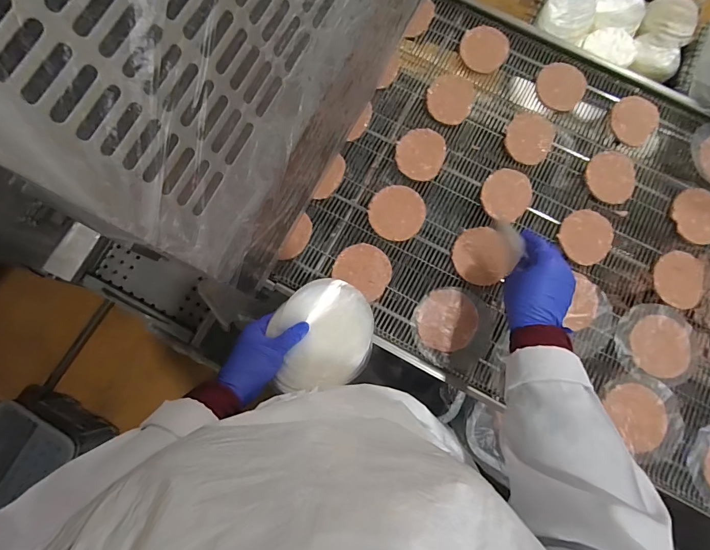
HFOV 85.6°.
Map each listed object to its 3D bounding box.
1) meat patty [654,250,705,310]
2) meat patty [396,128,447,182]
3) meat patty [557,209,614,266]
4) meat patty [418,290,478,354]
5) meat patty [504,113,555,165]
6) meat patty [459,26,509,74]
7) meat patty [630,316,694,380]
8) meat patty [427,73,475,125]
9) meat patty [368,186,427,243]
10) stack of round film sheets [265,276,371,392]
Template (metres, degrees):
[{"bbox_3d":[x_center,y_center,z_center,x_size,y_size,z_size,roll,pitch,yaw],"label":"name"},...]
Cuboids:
[{"bbox_3d":[0.512,0.005,0.600,0.082,0.006,0.086,0,78,-1],"label":"meat patty"},{"bbox_3d":[0.110,-0.203,0.640,0.079,0.016,0.085,13,78,2],"label":"meat patty"},{"bbox_3d":[0.369,-0.060,0.609,0.081,0.017,0.082,0,78,-1],"label":"meat patty"},{"bbox_3d":[0.140,0.069,0.583,0.085,0.009,0.092,0,78,-1],"label":"meat patty"},{"bbox_3d":[0.295,-0.232,0.650,0.079,0.005,0.092,36,80,6],"label":"meat patty"},{"bbox_3d":[0.230,-0.401,0.679,0.082,0.010,0.093,15,78,2],"label":"meat patty"},{"bbox_3d":[0.463,0.107,0.576,0.083,0.008,0.090,0,78,-1],"label":"meat patty"},{"bbox_3d":[0.166,-0.307,0.663,0.077,0.004,0.093,15,78,2],"label":"meat patty"},{"bbox_3d":[0.068,-0.100,0.626,0.087,0.017,0.090,0,78,-1],"label":"meat patty"},{"bbox_3d":[-0.042,0.076,0.500,0.129,0.022,0.132,-17,79,-4],"label":"stack of round film sheets"}]

